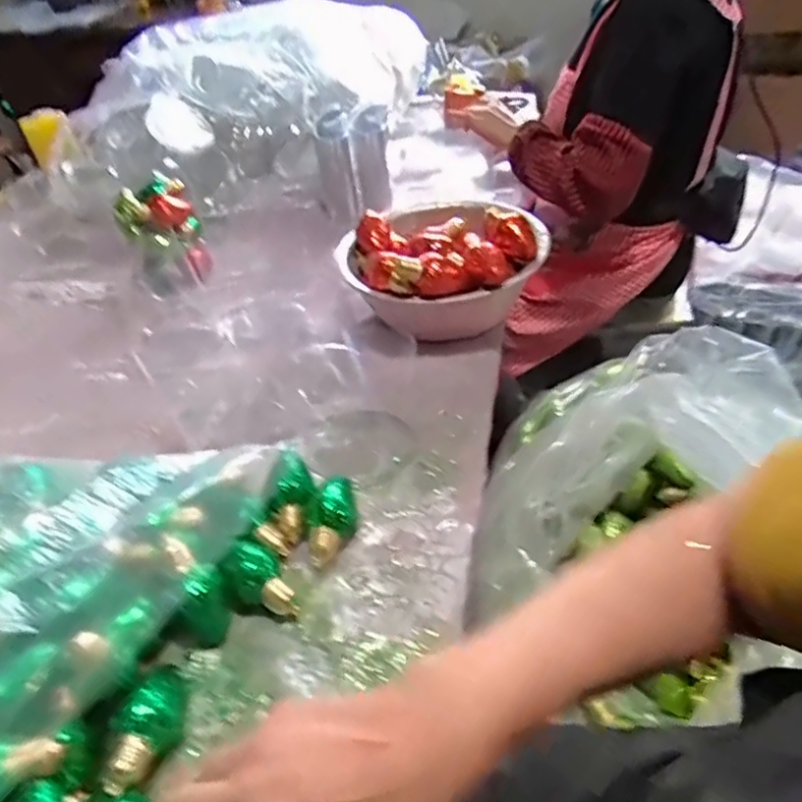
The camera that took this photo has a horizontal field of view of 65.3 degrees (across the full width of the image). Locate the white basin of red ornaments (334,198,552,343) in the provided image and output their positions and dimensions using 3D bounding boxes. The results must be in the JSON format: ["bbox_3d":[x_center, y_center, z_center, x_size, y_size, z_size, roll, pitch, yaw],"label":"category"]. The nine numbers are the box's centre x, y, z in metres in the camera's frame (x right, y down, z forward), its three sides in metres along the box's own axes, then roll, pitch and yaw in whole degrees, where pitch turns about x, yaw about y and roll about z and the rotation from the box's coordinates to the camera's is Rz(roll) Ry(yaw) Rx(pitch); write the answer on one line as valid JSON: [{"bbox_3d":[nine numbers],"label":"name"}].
[{"bbox_3d":[0.055,-0.198,0.870,0.275,0.118,0.262,26,51,32],"label":"white basin of red ornaments"}]

